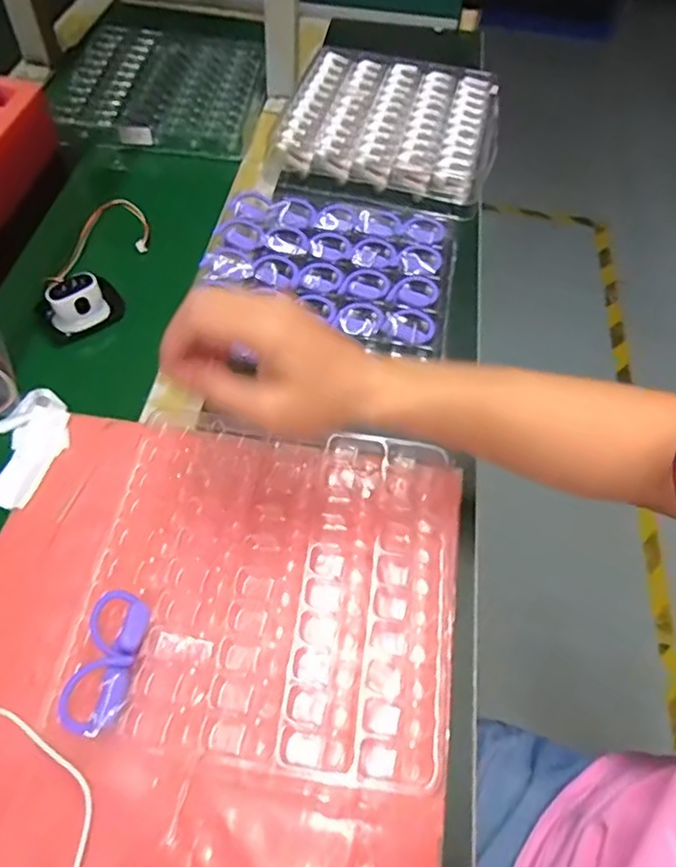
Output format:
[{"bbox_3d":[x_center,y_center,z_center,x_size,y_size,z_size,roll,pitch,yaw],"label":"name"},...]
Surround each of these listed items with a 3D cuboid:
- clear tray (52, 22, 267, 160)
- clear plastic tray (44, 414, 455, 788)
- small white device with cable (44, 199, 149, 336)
[{"bbox_3d":[-0.232,-0.478,0.818,0.252,0.020,0.275,5,57,-1],"label":"clear tray"},{"bbox_3d":[-0.043,0.098,0.437,0.249,0.031,0.243,7,57,0],"label":"clear plastic tray"},{"bbox_3d":[-0.249,-0.169,0.618,0.070,0.046,0.152,10,57,2],"label":"small white device with cable"}]

